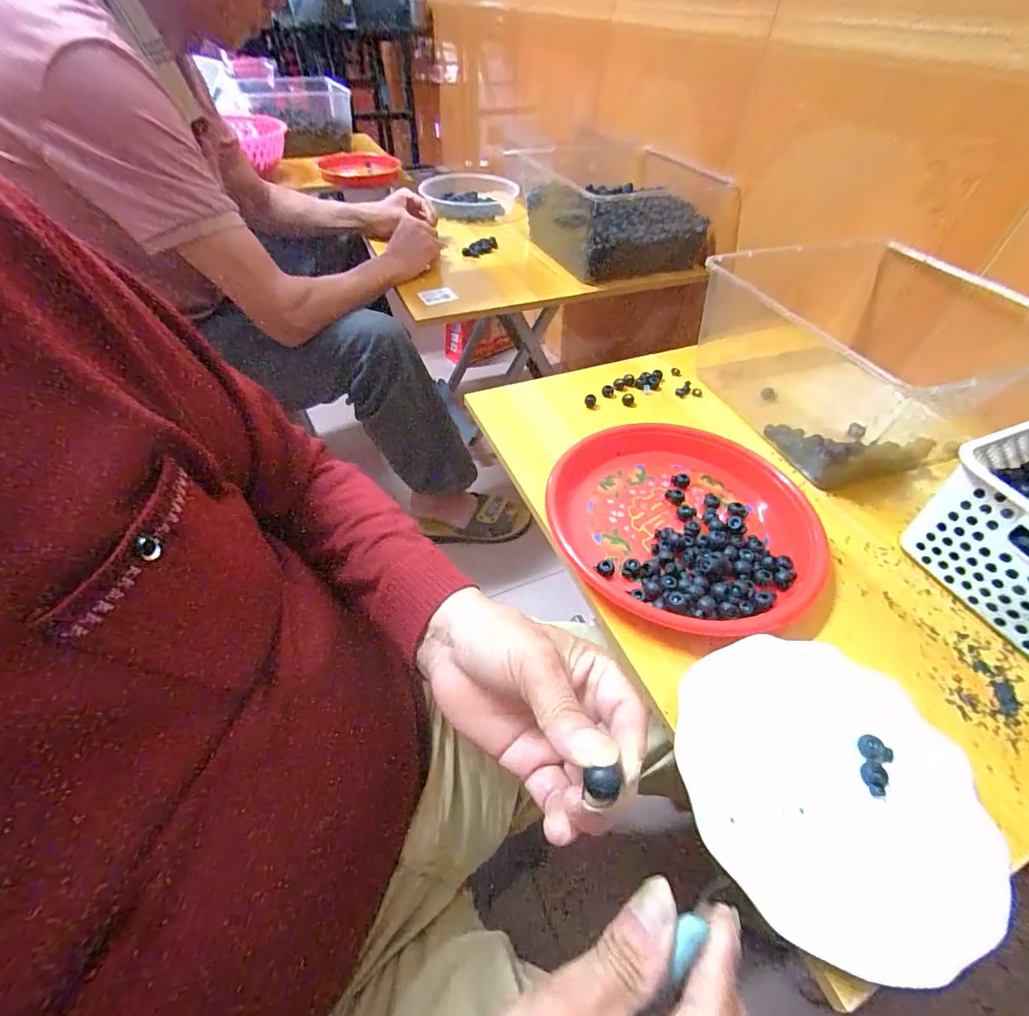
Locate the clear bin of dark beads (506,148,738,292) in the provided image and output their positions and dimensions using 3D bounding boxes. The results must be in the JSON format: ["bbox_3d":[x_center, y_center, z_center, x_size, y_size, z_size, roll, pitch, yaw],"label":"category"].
[{"bbox_3d":[0.188,-0.607,0.923,0.270,0.128,0.388,-16,51,-15],"label":"clear bin of dark beads"}]

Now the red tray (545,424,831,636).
[{"bbox_3d":[0.160,0.007,0.445,0.254,0.028,0.255,15,50,13],"label":"red tray"}]

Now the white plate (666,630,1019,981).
[{"bbox_3d":[0.202,0.177,0.303,0.180,0.021,0.177,0,48,0],"label":"white plate"}]

